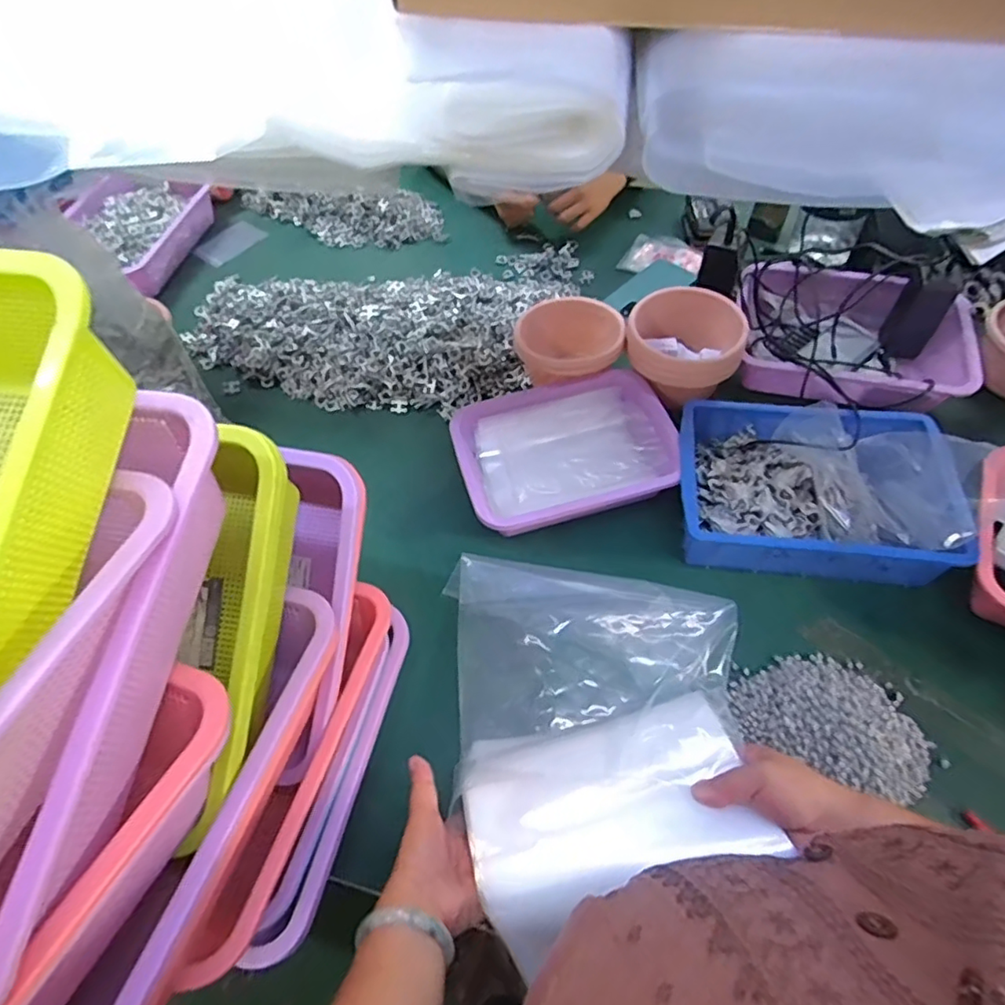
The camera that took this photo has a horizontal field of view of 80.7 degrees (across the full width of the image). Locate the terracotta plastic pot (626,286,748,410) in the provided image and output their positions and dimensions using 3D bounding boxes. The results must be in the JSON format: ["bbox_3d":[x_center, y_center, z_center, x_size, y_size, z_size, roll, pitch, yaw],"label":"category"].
[{"bbox_3d":[0.246,-0.216,0.820,0.159,0.092,0.136,29,62,20],"label":"terracotta plastic pot"}]

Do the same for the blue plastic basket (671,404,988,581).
[{"bbox_3d":[0.367,-0.027,0.716,0.299,0.097,0.224,4,56,5],"label":"blue plastic basket"}]

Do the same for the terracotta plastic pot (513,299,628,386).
[{"bbox_3d":[0.093,-0.215,0.845,0.152,0.095,0.128,21,60,15],"label":"terracotta plastic pot"}]

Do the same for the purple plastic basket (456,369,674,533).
[{"bbox_3d":[0.078,-0.065,0.775,0.269,0.070,0.207,-15,57,-7],"label":"purple plastic basket"}]

